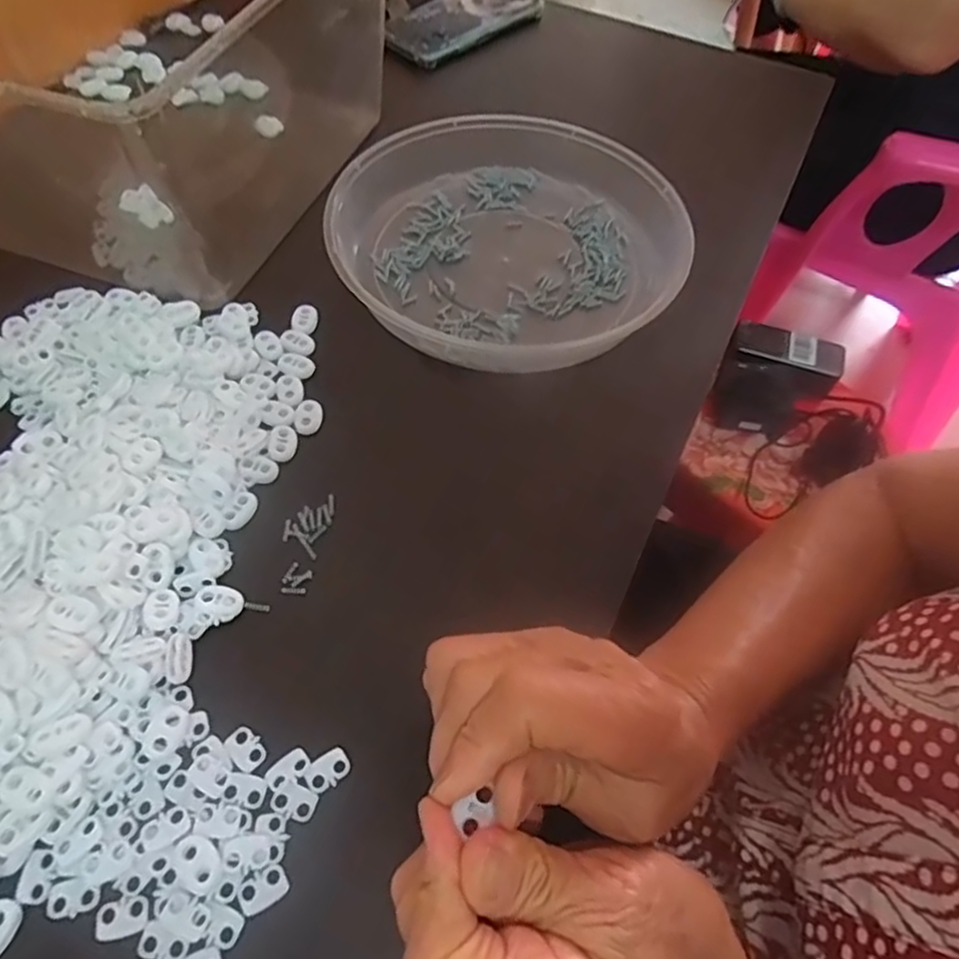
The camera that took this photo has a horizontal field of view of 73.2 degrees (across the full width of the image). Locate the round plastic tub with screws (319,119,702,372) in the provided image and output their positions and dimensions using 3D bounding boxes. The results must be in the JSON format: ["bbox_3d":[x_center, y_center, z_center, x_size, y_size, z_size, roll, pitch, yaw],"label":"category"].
[{"bbox_3d":[0.018,-0.171,0.439,0.228,0.039,0.213,1,58,-2],"label":"round plastic tub with screws"}]

